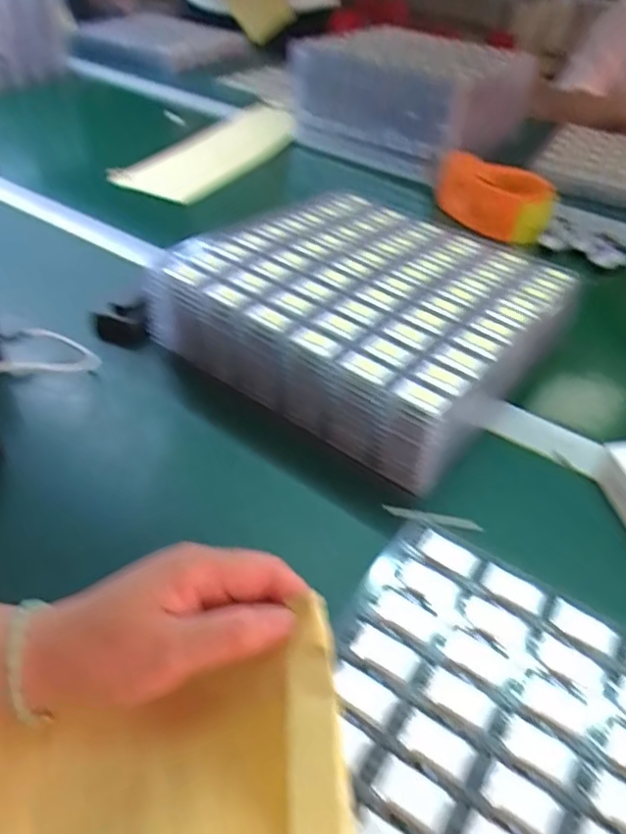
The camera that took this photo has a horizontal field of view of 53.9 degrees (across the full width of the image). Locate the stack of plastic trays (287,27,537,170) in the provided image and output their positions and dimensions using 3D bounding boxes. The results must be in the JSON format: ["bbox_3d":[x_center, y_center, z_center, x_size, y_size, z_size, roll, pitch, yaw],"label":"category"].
[{"bbox_3d":[0.143,-0.492,0.945,0.301,0.127,0.243,28,46,22],"label":"stack of plastic trays"}]

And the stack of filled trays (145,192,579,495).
[{"bbox_3d":[0.051,-0.096,0.527,0.255,0.069,0.258,31,47,25],"label":"stack of filled trays"}]

